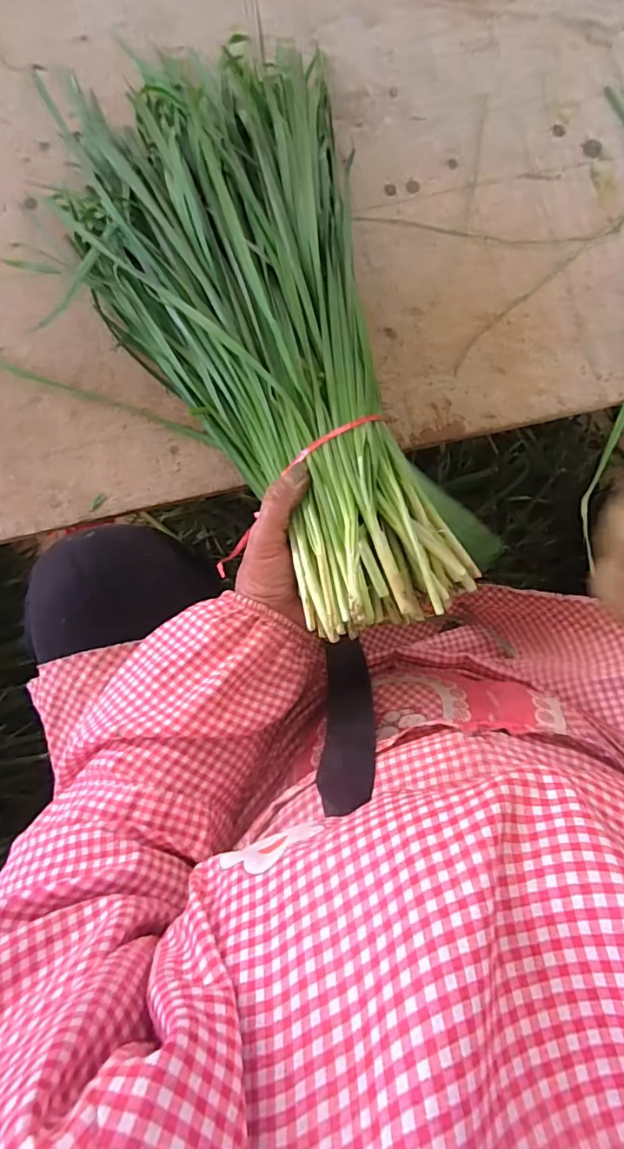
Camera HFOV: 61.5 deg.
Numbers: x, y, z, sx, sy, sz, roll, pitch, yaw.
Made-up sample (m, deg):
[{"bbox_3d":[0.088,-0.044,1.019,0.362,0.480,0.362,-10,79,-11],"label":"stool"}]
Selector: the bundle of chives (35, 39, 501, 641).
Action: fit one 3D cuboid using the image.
[{"bbox_3d":[-0.021,-0.176,0.363,0.214,0.055,0.440,-24,79,-3],"label":"bundle of chives"}]

